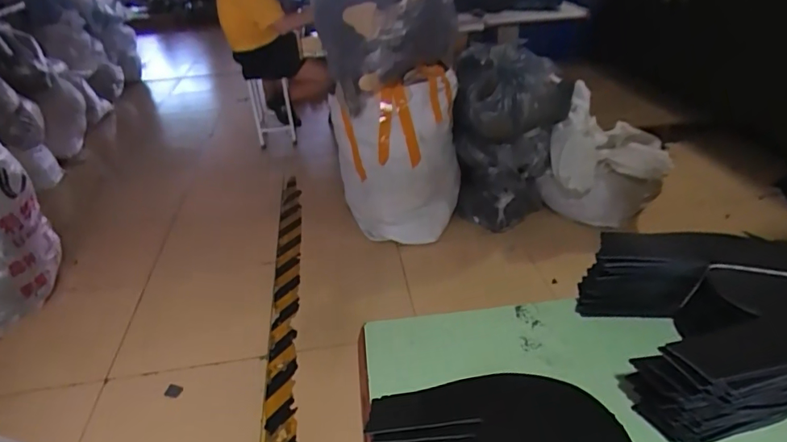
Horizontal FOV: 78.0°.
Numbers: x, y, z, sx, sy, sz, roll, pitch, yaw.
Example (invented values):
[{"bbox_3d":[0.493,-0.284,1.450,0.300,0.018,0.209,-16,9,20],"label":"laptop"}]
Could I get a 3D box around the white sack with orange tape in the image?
[{"bbox_3d":[0.024,-0.246,1.977,0.495,0.651,0.439,-6,33,-4],"label":"white sack with orange tape"}]

